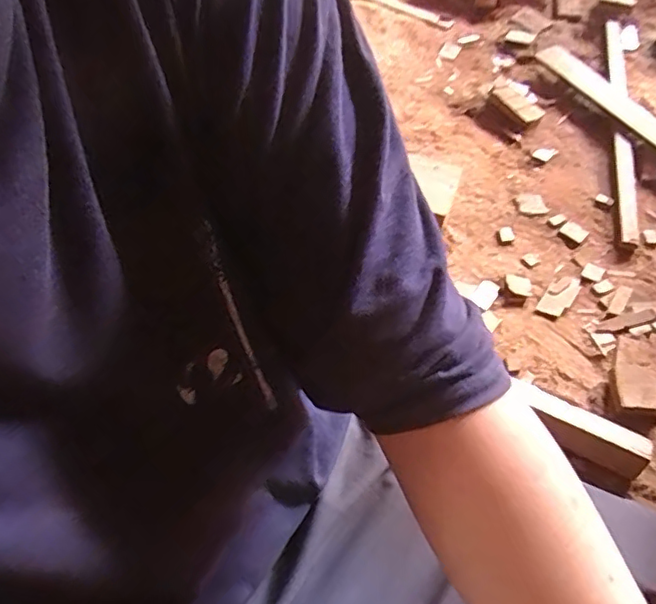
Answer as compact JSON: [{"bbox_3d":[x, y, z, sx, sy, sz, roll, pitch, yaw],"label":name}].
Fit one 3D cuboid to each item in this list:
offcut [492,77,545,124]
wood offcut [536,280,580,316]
[{"bbox_3d":[0.348,-0.371,1.060,0.045,0.026,0.126,-25,61,-10],"label":"offcut"},{"bbox_3d":[0.344,-0.008,0.847,0.039,0.010,0.071,32,67,21],"label":"wood offcut"}]

